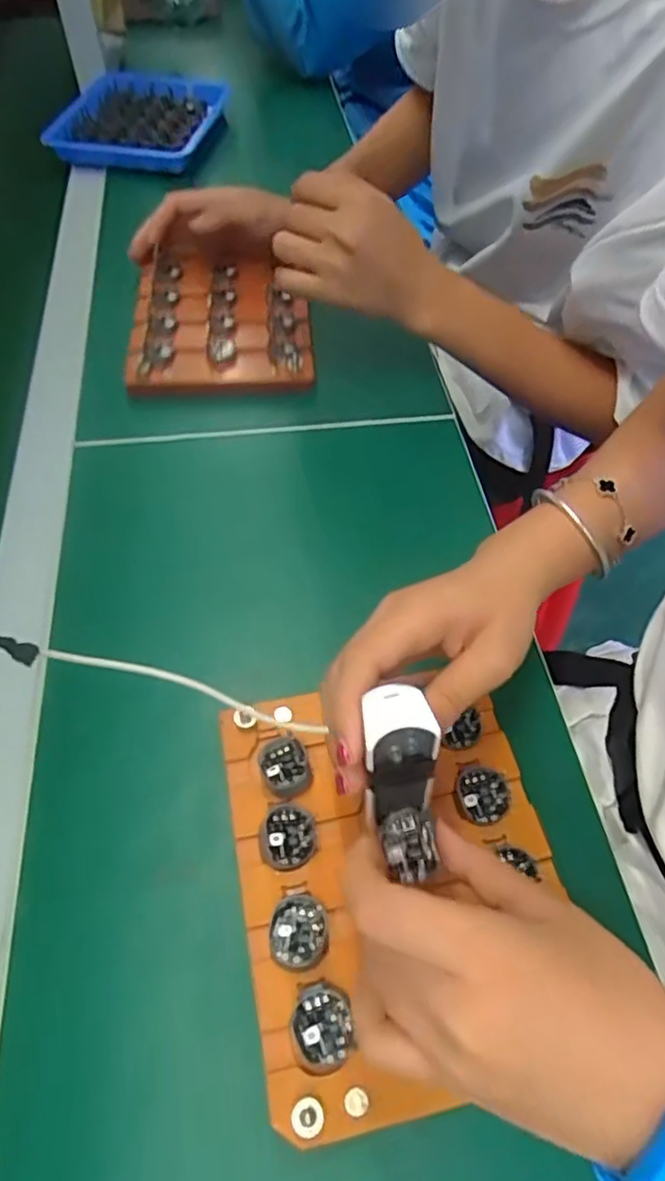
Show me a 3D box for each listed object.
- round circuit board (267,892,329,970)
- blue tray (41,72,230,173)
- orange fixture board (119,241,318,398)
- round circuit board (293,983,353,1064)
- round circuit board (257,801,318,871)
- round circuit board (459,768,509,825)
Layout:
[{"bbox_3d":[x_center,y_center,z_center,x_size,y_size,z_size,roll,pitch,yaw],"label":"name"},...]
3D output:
[{"bbox_3d":[-0.015,0.153,0.294,0.026,0.009,0.030,3,55,3],"label":"round circuit board"},{"bbox_3d":[-0.236,-0.576,0.801,0.171,0.036,0.218,10,55,7],"label":"blue tray"},{"bbox_3d":[-0.096,-0.238,0.565,0.150,0.024,0.188,-3,55,-2],"label":"orange fixture board"},{"bbox_3d":[-0.004,0.181,0.274,0.024,0.012,0.028,-12,56,-8],"label":"round circuit board"},{"bbox_3d":[-0.022,0.118,0.318,0.028,0.008,0.032,-13,56,-9],"label":"round circuit board"},{"bbox_3d":[0.078,0.105,0.334,0.026,0.004,0.027,0,55,0],"label":"round circuit board"}]

